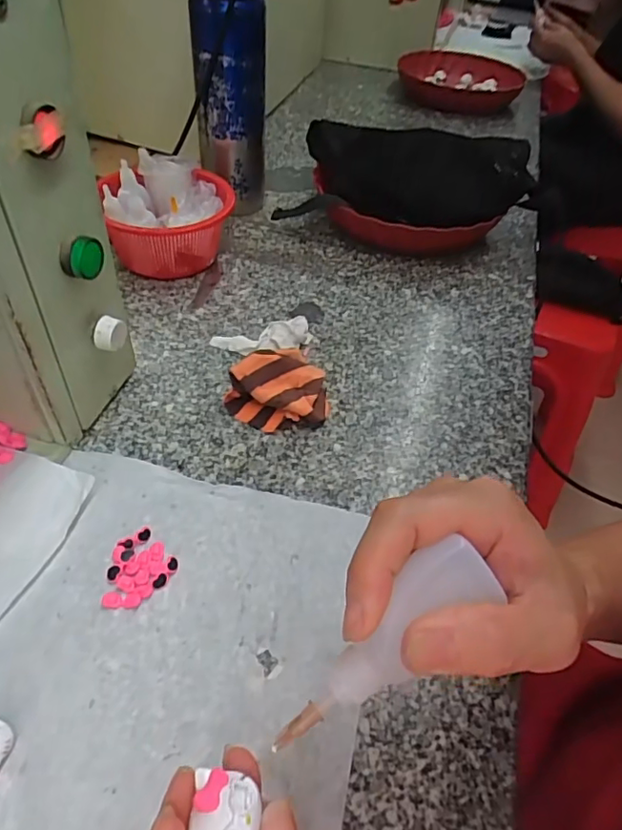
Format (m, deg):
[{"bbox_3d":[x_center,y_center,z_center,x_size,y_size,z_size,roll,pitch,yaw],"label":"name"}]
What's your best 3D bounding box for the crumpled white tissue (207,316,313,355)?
[{"bbox_3d":[-0.044,-0.074,0.533,0.093,0.023,0.038,-13,50,-16],"label":"crumpled white tissue"}]

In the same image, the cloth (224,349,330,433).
[{"bbox_3d":[-0.027,-0.021,0.471,0.085,0.046,0.058,-6,48,-11],"label":"cloth"}]

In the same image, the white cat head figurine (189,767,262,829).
[{"bbox_3d":[-0.026,0.121,0.167,0.020,0.007,0.023,10,47,4],"label":"white cat head figurine"}]

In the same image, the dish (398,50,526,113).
[{"bbox_3d":[0.291,-0.652,1.086,0.233,0.040,0.258,6,47,1],"label":"dish"}]

